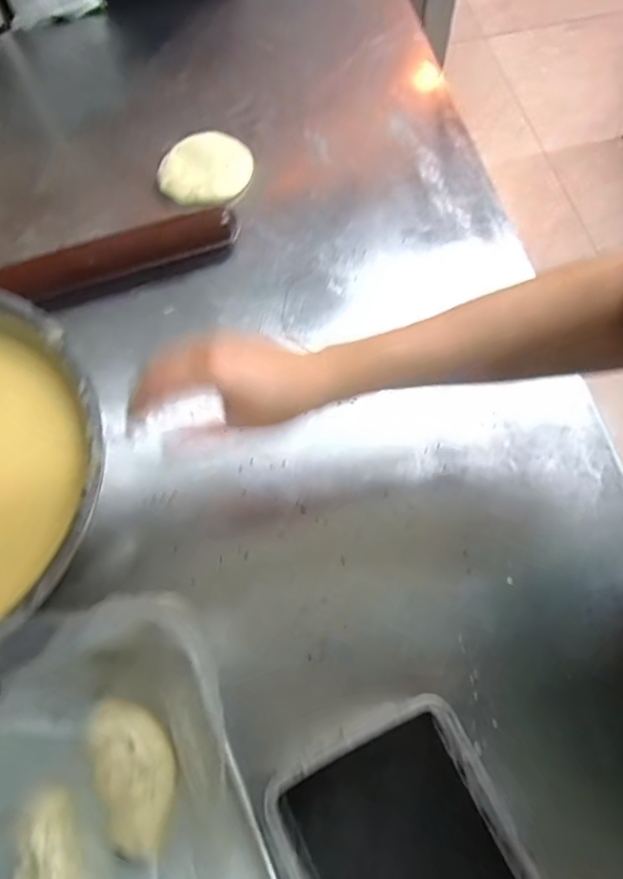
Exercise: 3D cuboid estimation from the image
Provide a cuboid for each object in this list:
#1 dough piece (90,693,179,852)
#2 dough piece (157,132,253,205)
[{"bbox_3d":[-0.128,0.239,0.416,0.054,0.018,0.099,-16,70,-4],"label":"dough piece"},{"bbox_3d":[-0.117,-0.297,0.642,0.102,0.015,0.088,-14,70,-4],"label":"dough piece"}]

